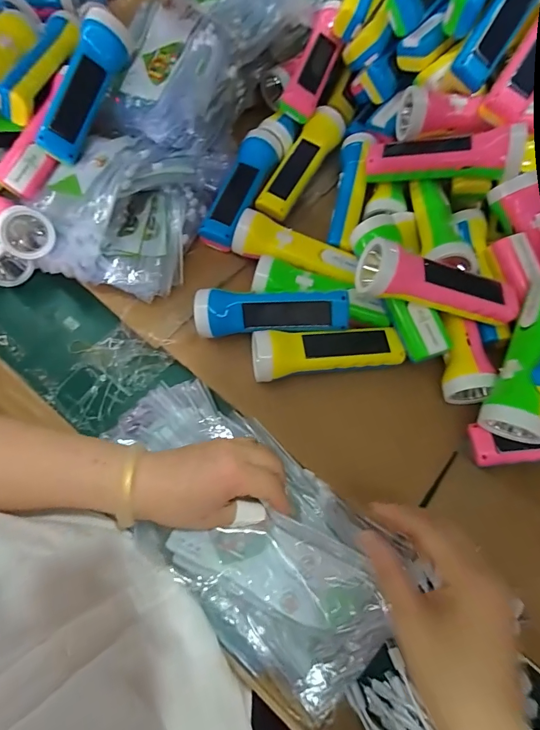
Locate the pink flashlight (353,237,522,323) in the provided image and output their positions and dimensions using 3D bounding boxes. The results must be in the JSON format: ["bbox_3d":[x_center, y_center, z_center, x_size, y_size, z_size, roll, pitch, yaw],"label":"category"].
[{"bbox_3d":[0.168,-0.083,0.387,0.158,0.051,0.059,10,70,-16],"label":"pink flashlight"}]

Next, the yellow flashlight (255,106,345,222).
[{"bbox_3d":[0.041,-0.264,0.500,0.045,0.038,0.167,31,74,11],"label":"yellow flashlight"}]

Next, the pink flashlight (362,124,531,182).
[{"bbox_3d":[0.194,-0.237,0.442,0.159,0.041,0.041,7,70,22],"label":"pink flashlight"}]

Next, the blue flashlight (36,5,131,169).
[{"bbox_3d":[-0.217,-0.324,0.453,0.046,0.046,0.172,27,93,10],"label":"blue flashlight"}]

